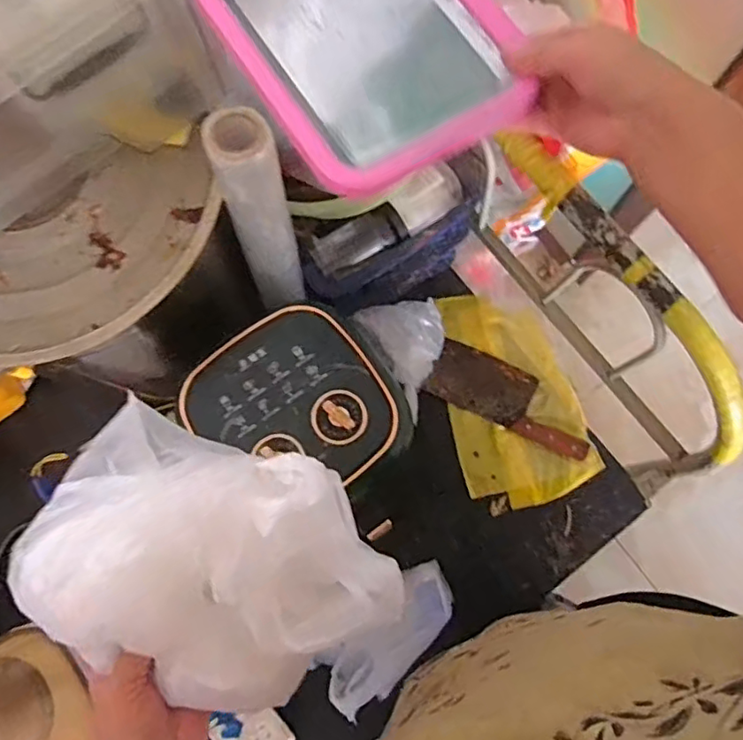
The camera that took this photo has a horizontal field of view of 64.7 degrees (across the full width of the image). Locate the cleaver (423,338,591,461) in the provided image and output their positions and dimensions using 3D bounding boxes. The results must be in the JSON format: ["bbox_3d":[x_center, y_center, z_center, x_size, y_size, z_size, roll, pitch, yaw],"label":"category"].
[{"bbox_3d":[0.230,0.044,0.967,0.273,0.023,0.099,25,79,6],"label":"cleaver"}]

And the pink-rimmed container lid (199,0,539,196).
[{"bbox_3d":[-0.006,-0.237,0.407,0.173,0.026,0.216,-31,79,-6],"label":"pink-rimmed container lid"}]

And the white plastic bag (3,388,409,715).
[{"bbox_3d":[-0.104,0.106,0.341,0.207,0.088,0.161,39,81,8],"label":"white plastic bag"}]

